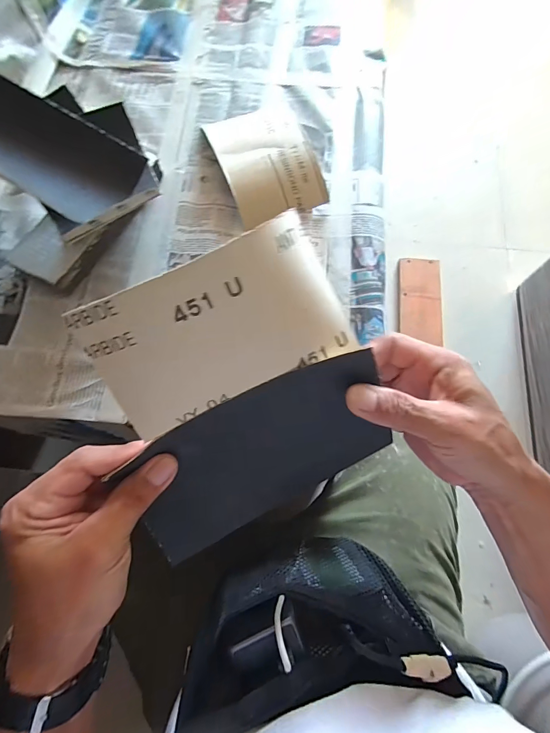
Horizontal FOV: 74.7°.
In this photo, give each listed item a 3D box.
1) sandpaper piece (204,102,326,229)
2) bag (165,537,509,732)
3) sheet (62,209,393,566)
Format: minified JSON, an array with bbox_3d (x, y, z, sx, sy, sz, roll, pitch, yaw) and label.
[{"bbox_3d":[-0.012,-0.241,0.424,0.102,0.034,0.140,-22,72,-5],"label":"sandpaper piece"},{"bbox_3d":[0.046,0.204,0.298,0.217,0.130,0.093,-6,72,0],"label":"bag"},{"bbox_3d":[-0.025,0.025,0.245,0.182,0.198,0.030,-25,33,-6],"label":"sheet"}]

